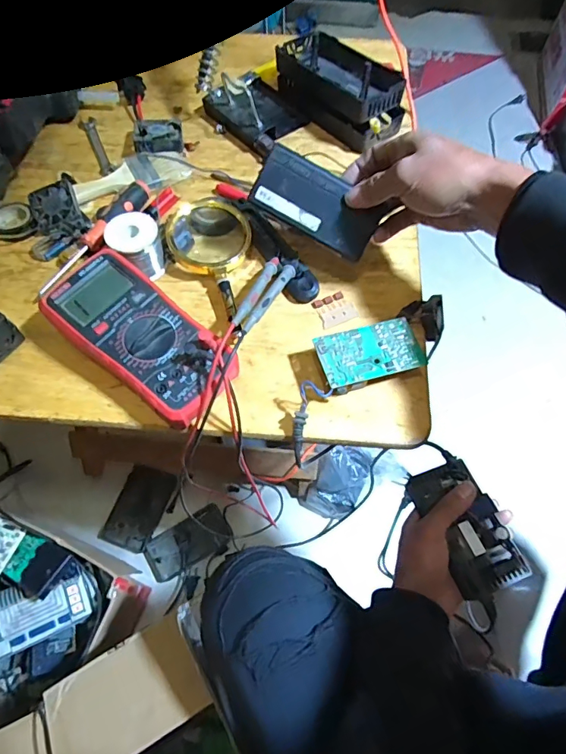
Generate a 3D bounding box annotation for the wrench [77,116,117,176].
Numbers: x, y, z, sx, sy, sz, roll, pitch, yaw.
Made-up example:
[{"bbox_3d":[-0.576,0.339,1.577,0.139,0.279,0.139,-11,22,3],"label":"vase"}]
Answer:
[{"bbox_3d":[-0.244,-0.303,0.595,0.023,0.006,0.124,-23,66,-10],"label":"wrench"}]

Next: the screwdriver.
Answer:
[{"bbox_3d":[-0.206,-0.154,0.498,0.023,0.027,0.170,32,69,15],"label":"screwdriver"}]

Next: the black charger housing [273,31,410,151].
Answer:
[{"bbox_3d":[0.074,-0.385,0.599,0.087,0.064,0.183,-41,70,-17],"label":"black charger housing"}]

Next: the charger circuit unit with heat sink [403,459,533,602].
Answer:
[{"bbox_3d":[0.194,0.152,0.475,0.070,0.033,0.130,-20,59,-9],"label":"charger circuit unit with heat sink"}]

